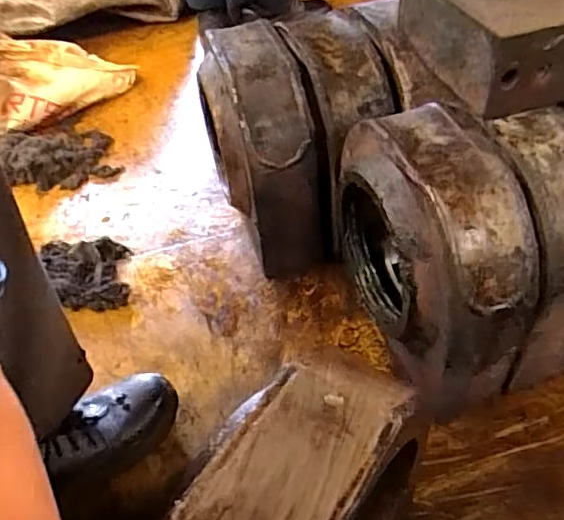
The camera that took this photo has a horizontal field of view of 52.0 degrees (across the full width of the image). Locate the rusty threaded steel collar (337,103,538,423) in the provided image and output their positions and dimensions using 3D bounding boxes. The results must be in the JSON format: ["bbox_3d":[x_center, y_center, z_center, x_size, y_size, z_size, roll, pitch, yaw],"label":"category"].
[{"bbox_3d":[0.158,-0.020,0.681,0.130,0.266,0.293,-20,48,-13],"label":"rusty threaded steel collar"}]

